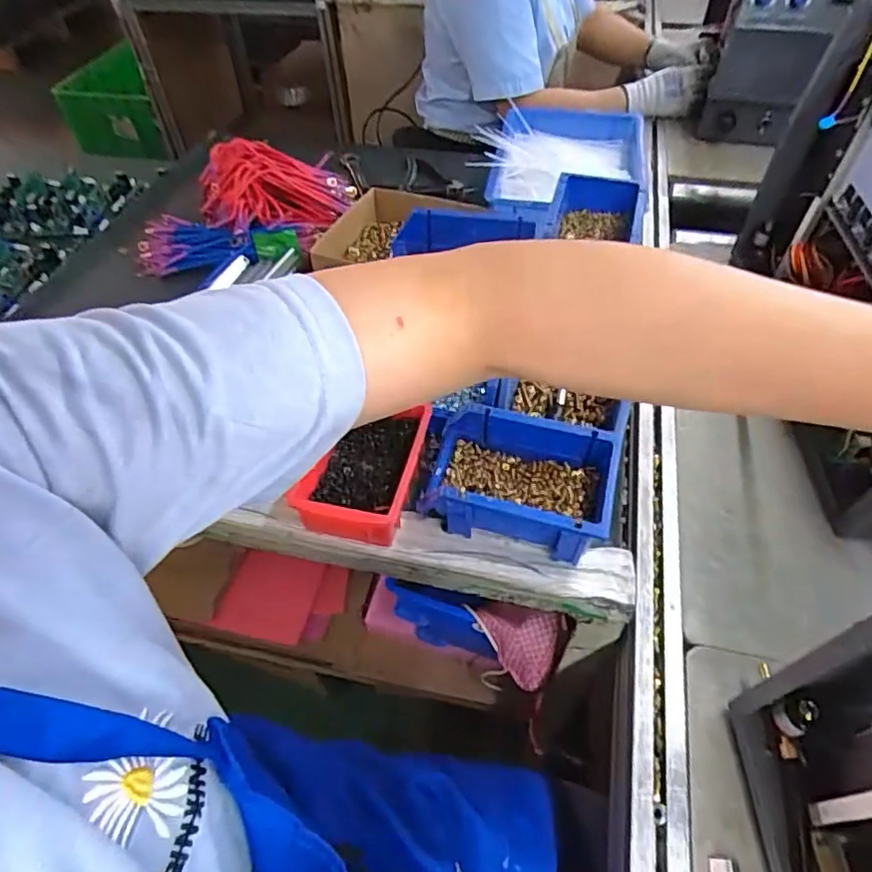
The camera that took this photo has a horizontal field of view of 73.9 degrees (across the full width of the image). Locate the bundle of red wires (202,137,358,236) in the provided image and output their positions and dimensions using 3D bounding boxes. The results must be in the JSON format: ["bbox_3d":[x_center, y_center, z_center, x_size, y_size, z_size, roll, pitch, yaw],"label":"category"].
[{"bbox_3d":[-0.222,-0.366,0.841,0.233,0.086,0.164,-30,57,-20],"label":"bundle of red wires"}]

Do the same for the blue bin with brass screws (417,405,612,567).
[{"bbox_3d":[0.073,0.043,0.518,0.155,0.075,0.100,12,53,11],"label":"blue bin with brass screws"}]

